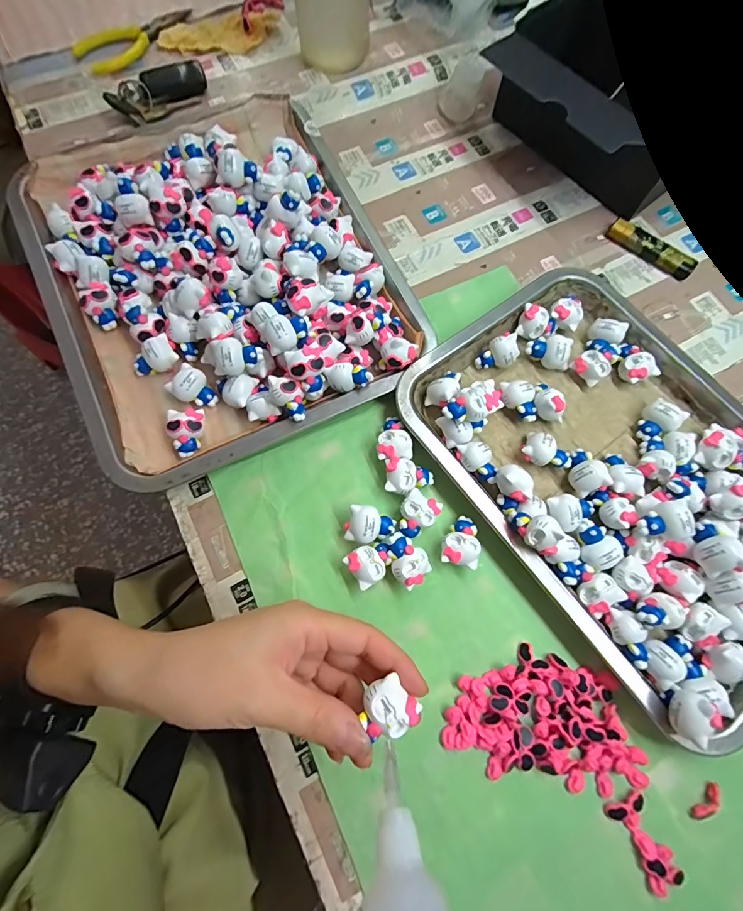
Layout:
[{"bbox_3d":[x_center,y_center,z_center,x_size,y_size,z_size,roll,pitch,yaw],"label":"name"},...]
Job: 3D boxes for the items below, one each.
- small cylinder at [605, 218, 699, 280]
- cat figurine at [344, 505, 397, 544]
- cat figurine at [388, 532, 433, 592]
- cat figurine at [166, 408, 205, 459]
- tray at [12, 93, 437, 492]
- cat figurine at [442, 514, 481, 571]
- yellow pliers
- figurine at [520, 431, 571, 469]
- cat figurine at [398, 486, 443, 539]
[{"bbox_3d":[0.249,-0.184,0.363,0.079,0.015,0.013,41,76,11],"label":"small cylinder"},{"bbox_3d":[-0.001,0.049,0.280,0.033,0.023,0.024,14,72,3],"label":"cat figurine"},{"bbox_3d":[0.022,0.071,0.274,0.033,0.021,0.024,42,76,11],"label":"cat figurine"},{"bbox_3d":[-0.134,-0.016,0.297,0.023,0.023,0.032,-4,72,-3],"label":"cat figurine"},{"bbox_3d":[-0.123,-0.151,0.321,0.255,0.043,0.302,-27,78,-6],"label":"tray"},{"bbox_3d":[0.061,0.059,0.280,0.025,0.020,0.033,14,72,3],"label":"cat figurine"},{"bbox_3d":[-0.226,-0.403,0.393,0.116,0.008,0.037,-29,75,-10],"label":"yellow pliers"},{"bbox_3d":[0.128,0.000,0.298,0.037,0.021,0.021,23,73,6],"label":"figurine"},{"bbox_3d":[0.031,0.042,0.283,0.025,0.018,0.031,32,74,8],"label":"cat figurine"}]

